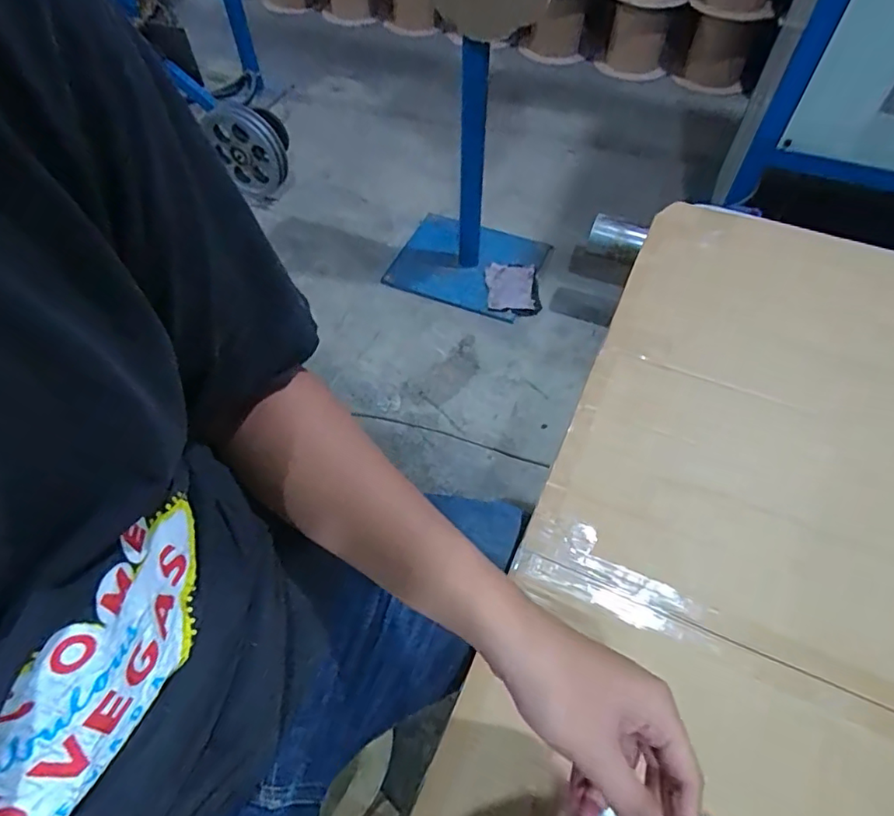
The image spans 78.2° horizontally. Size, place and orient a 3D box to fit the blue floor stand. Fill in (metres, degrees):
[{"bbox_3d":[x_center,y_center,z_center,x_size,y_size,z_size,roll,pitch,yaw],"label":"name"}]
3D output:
[{"bbox_3d":[0.070,-0.626,1.543,0.479,0.603,0.377,22,58,15],"label":"blue floor stand"}]

